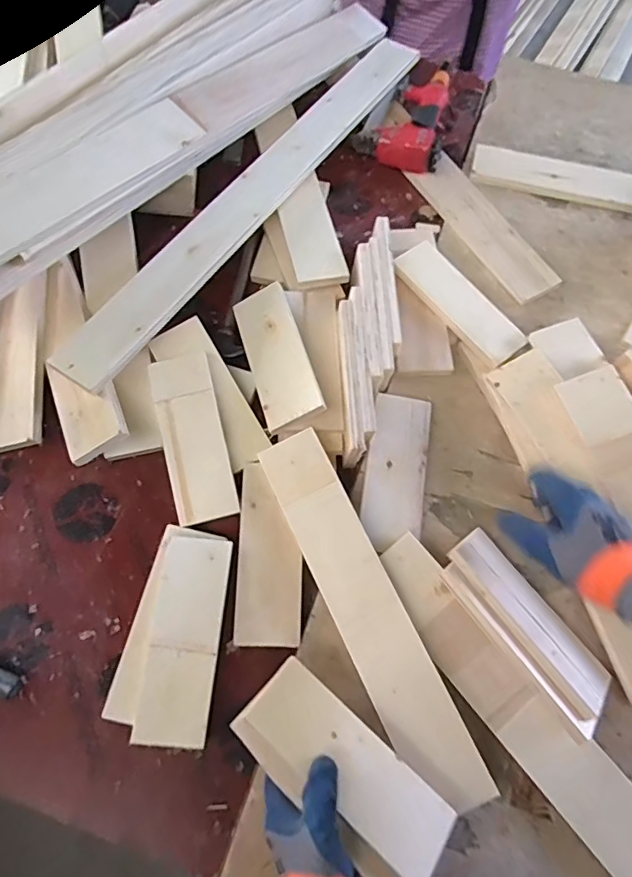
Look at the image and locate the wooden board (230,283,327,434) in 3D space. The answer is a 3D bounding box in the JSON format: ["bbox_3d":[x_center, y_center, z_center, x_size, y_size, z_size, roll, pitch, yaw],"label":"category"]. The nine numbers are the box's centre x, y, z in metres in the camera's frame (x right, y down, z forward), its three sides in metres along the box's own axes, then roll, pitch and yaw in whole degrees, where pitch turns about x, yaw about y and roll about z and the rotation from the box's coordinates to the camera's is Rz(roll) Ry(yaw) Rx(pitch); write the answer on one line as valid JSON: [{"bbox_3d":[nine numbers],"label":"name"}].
[{"bbox_3d":[-0.049,-0.105,0.639,0.072,0.011,0.204,-27,61,16],"label":"wooden board"}]

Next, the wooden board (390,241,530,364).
[{"bbox_3d":[0.190,-0.181,0.691,0.072,0.011,0.192,-38,79,-21],"label":"wooden board"}]

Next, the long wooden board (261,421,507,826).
[{"bbox_3d":[0.053,0.176,0.544,0.073,0.012,0.400,-27,75,-2],"label":"long wooden board"}]

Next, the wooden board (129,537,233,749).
[{"bbox_3d":[-0.133,0.200,0.532,0.067,0.009,0.194,6,70,-3],"label":"wooden board"}]

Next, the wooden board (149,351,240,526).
[{"bbox_3d":[-0.143,-0.003,0.610,0.069,0.007,0.194,-13,80,-6],"label":"wooden board"}]

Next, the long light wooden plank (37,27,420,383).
[{"bbox_3d":[-0.072,-0.350,0.725,0.071,0.019,0.748,34,69,5],"label":"long light wooden plank"}]

